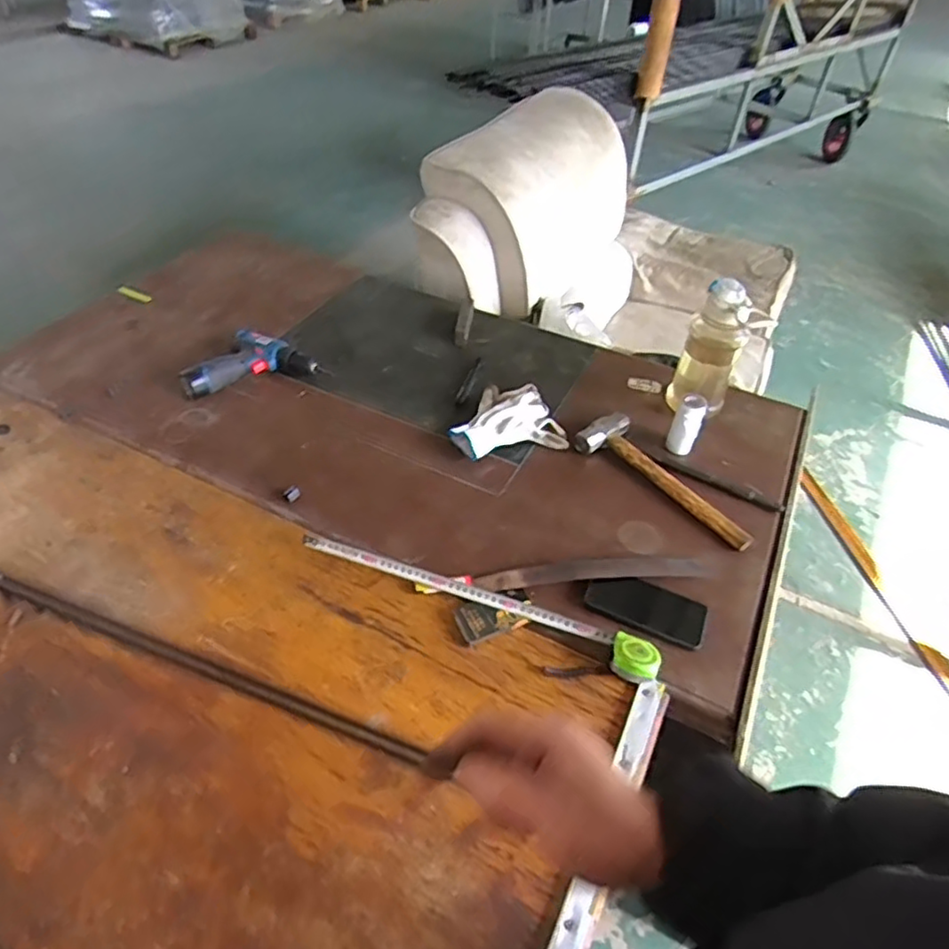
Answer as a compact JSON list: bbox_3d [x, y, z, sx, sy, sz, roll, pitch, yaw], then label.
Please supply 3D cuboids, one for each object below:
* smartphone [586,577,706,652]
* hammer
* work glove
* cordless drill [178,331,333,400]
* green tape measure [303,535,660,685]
[{"bbox_3d":[0.231,0.178,0.882,0.153,0.015,0.073,19,46,15],"label":"smartphone"},{"bbox_3d":[0.305,0.005,1.046,0.089,0.032,0.309,-29,54,-30],"label":"hammer"},{"bbox_3d":[0.047,-0.092,1.121,0.184,0.051,0.149,-11,46,-15],"label":"work glove"},{"bbox_3d":[-0.403,-0.206,1.200,0.241,0.047,0.132,-12,47,-16],"label":"cordless drill"},{"bbox_3d":[0.001,0.158,0.872,0.496,0.040,0.059,19,46,14],"label":"green tape measure"}]

